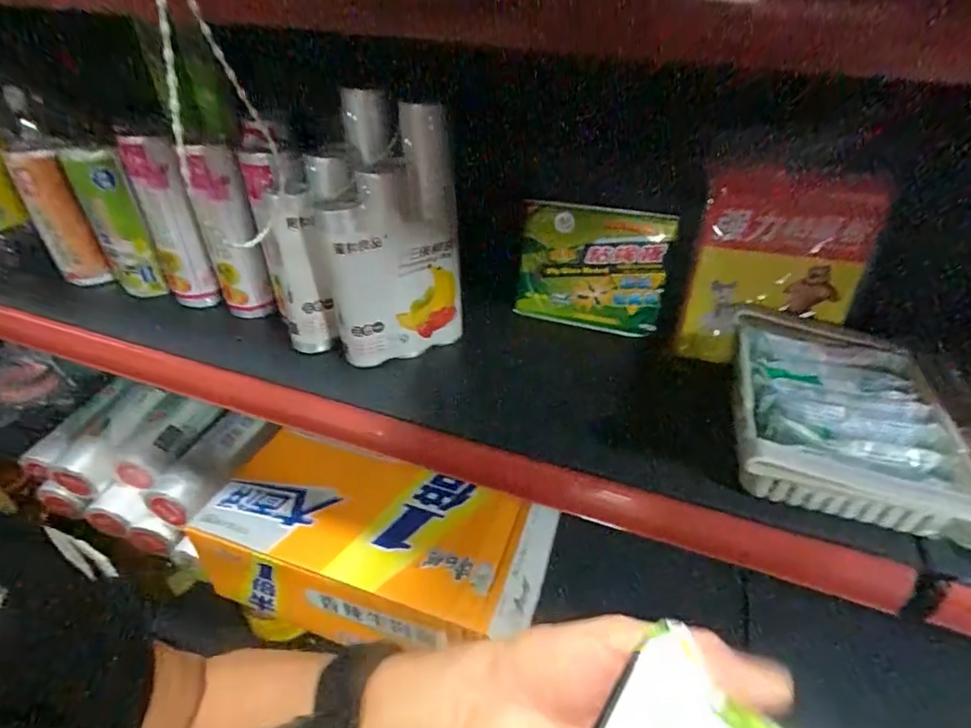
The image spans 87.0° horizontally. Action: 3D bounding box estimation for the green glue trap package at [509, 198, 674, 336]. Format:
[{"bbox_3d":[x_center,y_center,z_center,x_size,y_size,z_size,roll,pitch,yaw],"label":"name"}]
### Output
[{"bbox_3d":[0.123,-0.112,0.610,0.176,0.141,0.021,15,28,23],"label":"green glue trap package"}]

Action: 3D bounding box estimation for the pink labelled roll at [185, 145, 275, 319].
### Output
[{"bbox_3d":[-0.292,-0.142,0.587,0.057,0.196,0.063,-18,43,-22],"label":"pink labelled roll"}]

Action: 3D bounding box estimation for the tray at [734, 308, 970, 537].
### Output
[{"bbox_3d":[0.295,0.040,0.443,0.155,0.060,0.209,10,40,11],"label":"tray"}]

